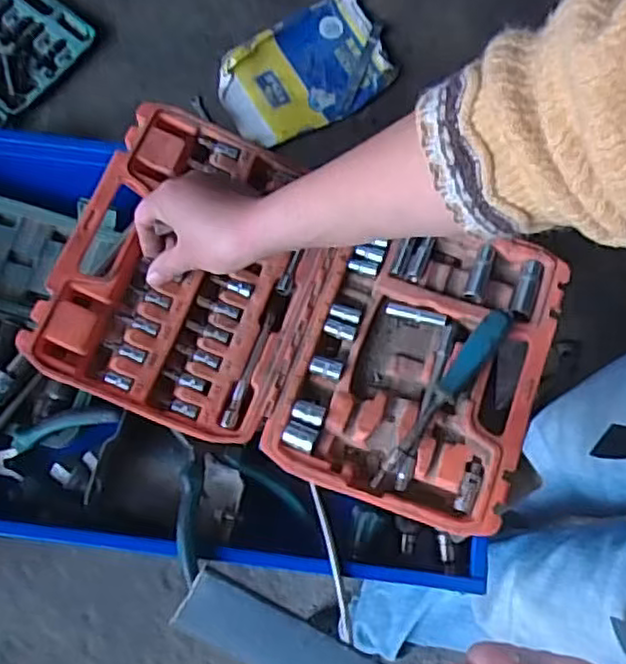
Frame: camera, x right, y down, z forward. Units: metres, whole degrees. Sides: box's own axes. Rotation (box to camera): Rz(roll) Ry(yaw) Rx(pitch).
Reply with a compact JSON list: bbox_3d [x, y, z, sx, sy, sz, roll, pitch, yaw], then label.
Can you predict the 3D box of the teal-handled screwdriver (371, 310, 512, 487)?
[{"bbox_3d":[0.101,0.052,0.536,0.022,0.024,0.165,37,76,5],"label":"teal-handled screwdriver"}]

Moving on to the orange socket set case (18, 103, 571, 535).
[{"bbox_3d":[-0.003,-0.017,0.545,0.371,0.075,0.239,19,76,7],"label":"orange socket set case"}]

